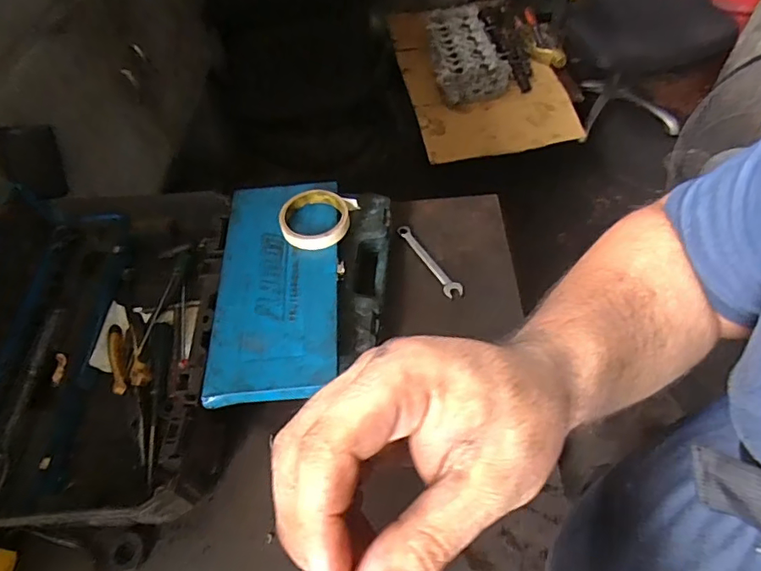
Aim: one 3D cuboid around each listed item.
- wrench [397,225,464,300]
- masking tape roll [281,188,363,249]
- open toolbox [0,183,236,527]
[{"bbox_3d":[0.070,-0.038,0.736,0.025,0.009,0.152,-27,56,-14],"label":"wrench"},{"bbox_3d":[-0.084,-0.087,0.669,0.090,0.028,0.090,-2,54,3],"label":"masking tape roll"},{"bbox_3d":[-0.354,0.056,0.638,0.335,0.119,0.459,-5,54,2],"label":"open toolbox"}]

